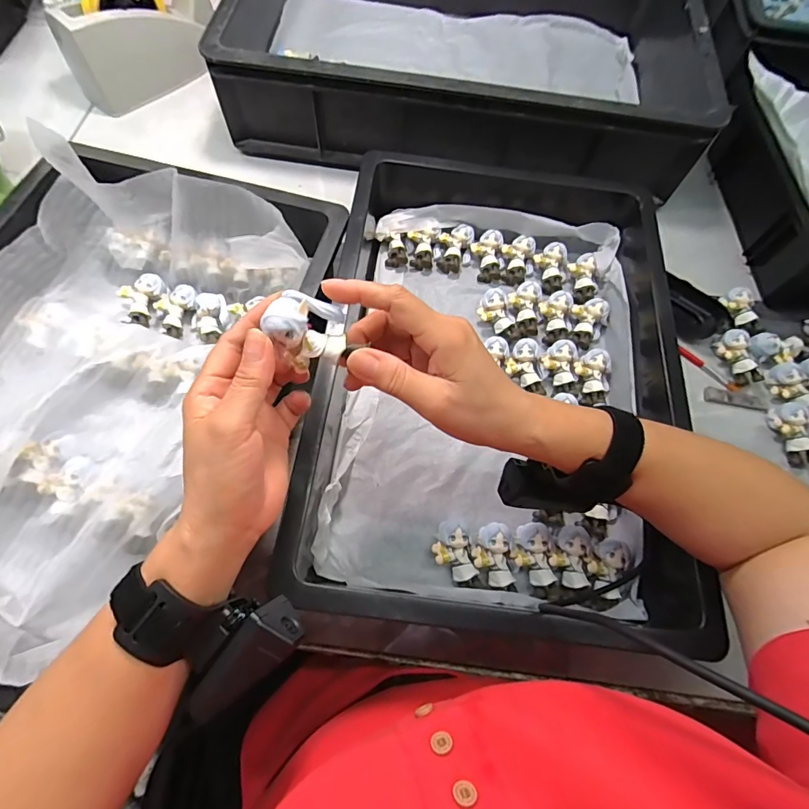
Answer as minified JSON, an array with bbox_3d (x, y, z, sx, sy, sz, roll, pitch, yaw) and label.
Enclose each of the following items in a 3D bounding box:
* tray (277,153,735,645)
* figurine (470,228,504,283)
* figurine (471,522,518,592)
[{"bbox_3d":[0.085,-0.046,0.428,0.344,0.092,0.496,3,67,-2],"label":"tray"},{"bbox_3d":[0.100,-0.177,0.516,0.036,0.027,0.058,-3,67,-5],"label":"figurine"},{"bbox_3d":[0.075,0.130,0.370,0.032,0.019,0.054,-2,67,-4],"label":"figurine"}]

